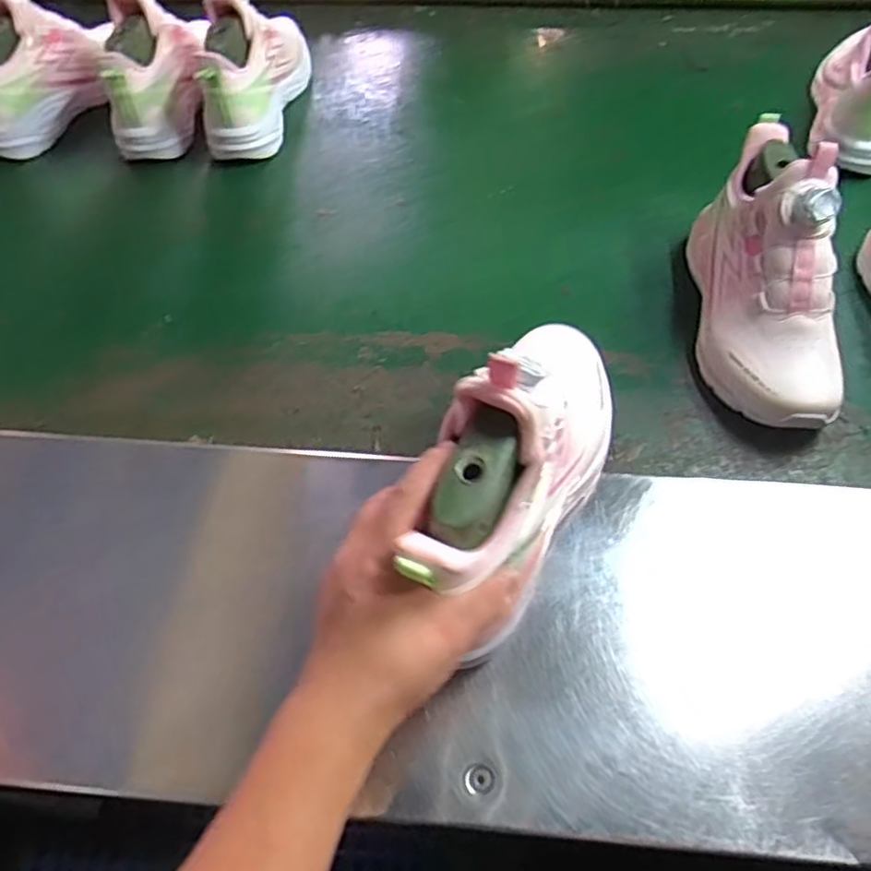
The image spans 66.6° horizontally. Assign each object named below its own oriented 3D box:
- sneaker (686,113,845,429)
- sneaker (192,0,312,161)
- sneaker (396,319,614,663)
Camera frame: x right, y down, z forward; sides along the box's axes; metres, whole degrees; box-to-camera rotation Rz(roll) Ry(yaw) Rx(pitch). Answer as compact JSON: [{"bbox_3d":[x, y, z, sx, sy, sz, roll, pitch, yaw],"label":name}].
[{"bbox_3d":[0.284,-0.142,0.551,0.099,0.130,0.260,8,56,6],"label":"sneaker"},{"bbox_3d":[-0.216,-0.456,0.794,0.080,0.131,0.245,4,55,3],"label":"sneaker"},{"bbox_3d":[0.054,0.001,0.411,0.089,0.125,0.264,26,35,17],"label":"sneaker"}]

